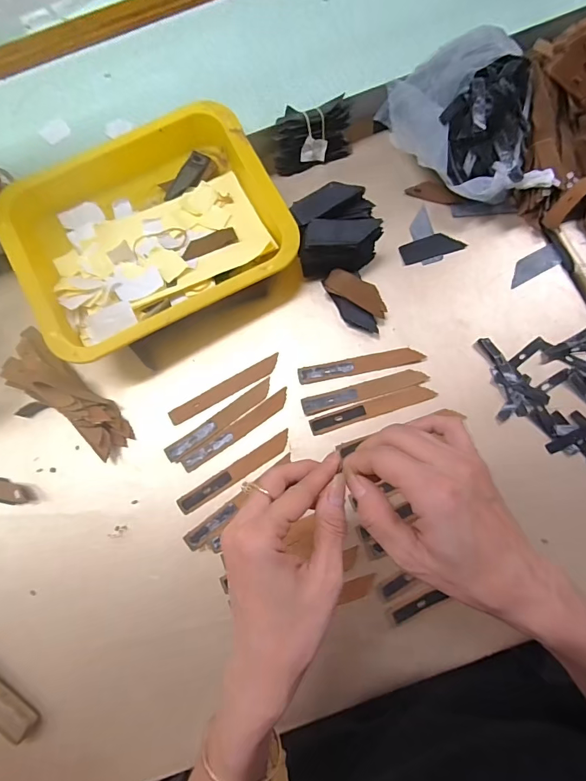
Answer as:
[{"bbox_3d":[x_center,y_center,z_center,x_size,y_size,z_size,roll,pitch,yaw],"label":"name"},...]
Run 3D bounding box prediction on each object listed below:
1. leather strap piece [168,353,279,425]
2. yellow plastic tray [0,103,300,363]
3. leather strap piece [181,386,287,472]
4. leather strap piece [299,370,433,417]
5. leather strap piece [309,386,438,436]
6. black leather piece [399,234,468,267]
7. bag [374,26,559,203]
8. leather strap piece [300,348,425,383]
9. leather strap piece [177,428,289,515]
[{"bbox_3d":[-0.069,-0.001,0.429,0.124,0.005,0.018,-29,77,-2],"label":"leather strap piece"},{"bbox_3d":[-0.142,-0.157,0.423,0.257,0.061,0.200,-28,77,-2],"label":"yellow plastic tray"},{"bbox_3d":[-0.056,0.040,0.421,0.123,0.004,0.017,-35,79,-6],"label":"leather strap piece"},{"bbox_3d":[0.071,0.001,0.417,0.124,0.004,0.019,-16,77,1],"label":"leather strap piece"},{"bbox_3d":[0.078,0.018,0.411,0.124,0.004,0.017,-18,77,0],"label":"leather strap piece"},{"bbox_3d":[0.148,-0.153,0.445,0.066,0.004,0.024,-16,77,1],"label":"black leather piece"},{"bbox_3d":[0.175,-0.269,0.411,0.098,0.070,0.187,-27,77,-1],"label":"bag"},{"bbox_3d":[0.068,-0.026,0.423,0.125,0.004,0.017,-11,77,2],"label":"leather strap piece"},{"bbox_3d":[-0.056,0.081,0.411,0.124,0.004,0.017,-33,79,-5],"label":"leather strap piece"}]

